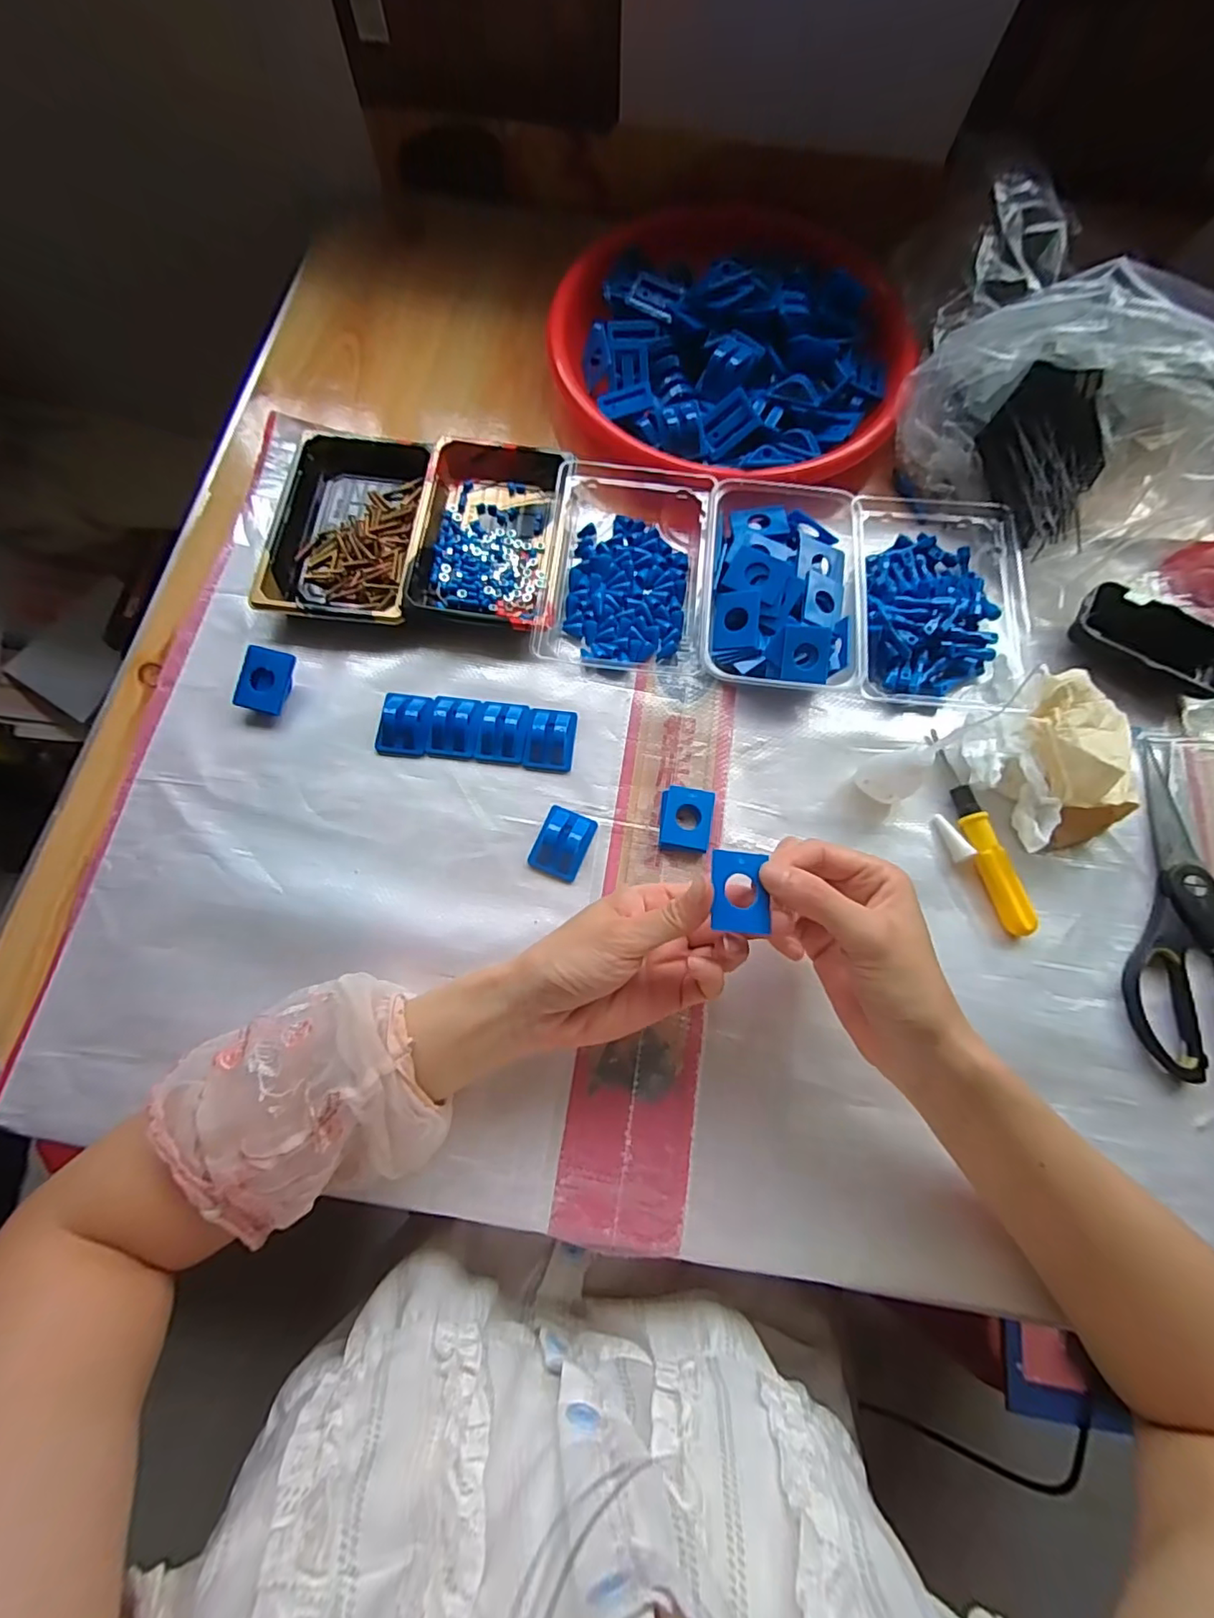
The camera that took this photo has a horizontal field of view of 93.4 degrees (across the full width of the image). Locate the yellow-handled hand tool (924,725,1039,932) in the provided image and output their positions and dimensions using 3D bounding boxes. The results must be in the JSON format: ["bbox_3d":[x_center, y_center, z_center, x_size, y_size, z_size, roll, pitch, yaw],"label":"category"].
[{"bbox_3d":[0.248,0.013,0.382,0.016,0.018,0.141,-12,74,-5],"label":"yellow-handled hand tool"}]

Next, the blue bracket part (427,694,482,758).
[{"bbox_3d":[-0.106,-0.059,0.398,0.033,0.012,0.044,4,73,0],"label":"blue bracket part"}]

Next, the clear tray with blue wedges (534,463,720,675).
[{"bbox_3d":[0.015,-0.191,0.430,0.119,0.030,0.174,4,73,0],"label":"clear tray with blue wedges"}]

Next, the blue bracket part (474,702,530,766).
[{"bbox_3d":[-0.073,-0.055,0.398,0.034,0.011,0.045,6,74,1],"label":"blue bracket part"}]

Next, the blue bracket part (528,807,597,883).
[{"bbox_3d":[-0.030,0.022,0.380,0.034,0.013,0.046,21,74,5],"label":"blue bracket part"}]

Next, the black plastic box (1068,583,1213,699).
[{"bbox_3d":[0.395,-0.122,0.414,0.105,0.019,0.052,27,75,7],"label":"black plastic box"}]

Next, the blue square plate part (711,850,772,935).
[{"bbox_3d":[0.068,0.042,0.292,0.030,0.006,0.041,4,73,0],"label":"blue square plate part"}]

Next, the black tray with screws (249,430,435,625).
[{"bbox_3d":[-0.195,-0.217,0.437,0.112,0.023,0.169,4,73,0],"label":"black tray with screws"}]

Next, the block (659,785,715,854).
[{"bbox_3d":[0.054,0.008,0.386,0.034,0.012,0.042,5,74,0],"label":"block"}]

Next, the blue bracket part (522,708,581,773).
[{"bbox_3d":[-0.039,-0.050,0.399,0.033,0.013,0.045,7,74,1],"label":"blue bracket part"}]

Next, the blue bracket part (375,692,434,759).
[{"bbox_3d":[-0.141,-0.060,0.399,0.038,0.012,0.046,6,74,1],"label":"blue bracket part"}]

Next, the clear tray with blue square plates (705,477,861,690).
[{"bbox_3d":[0.125,-0.159,0.421,0.107,0.036,0.161,5,74,0],"label":"clear tray with blue square plates"}]

